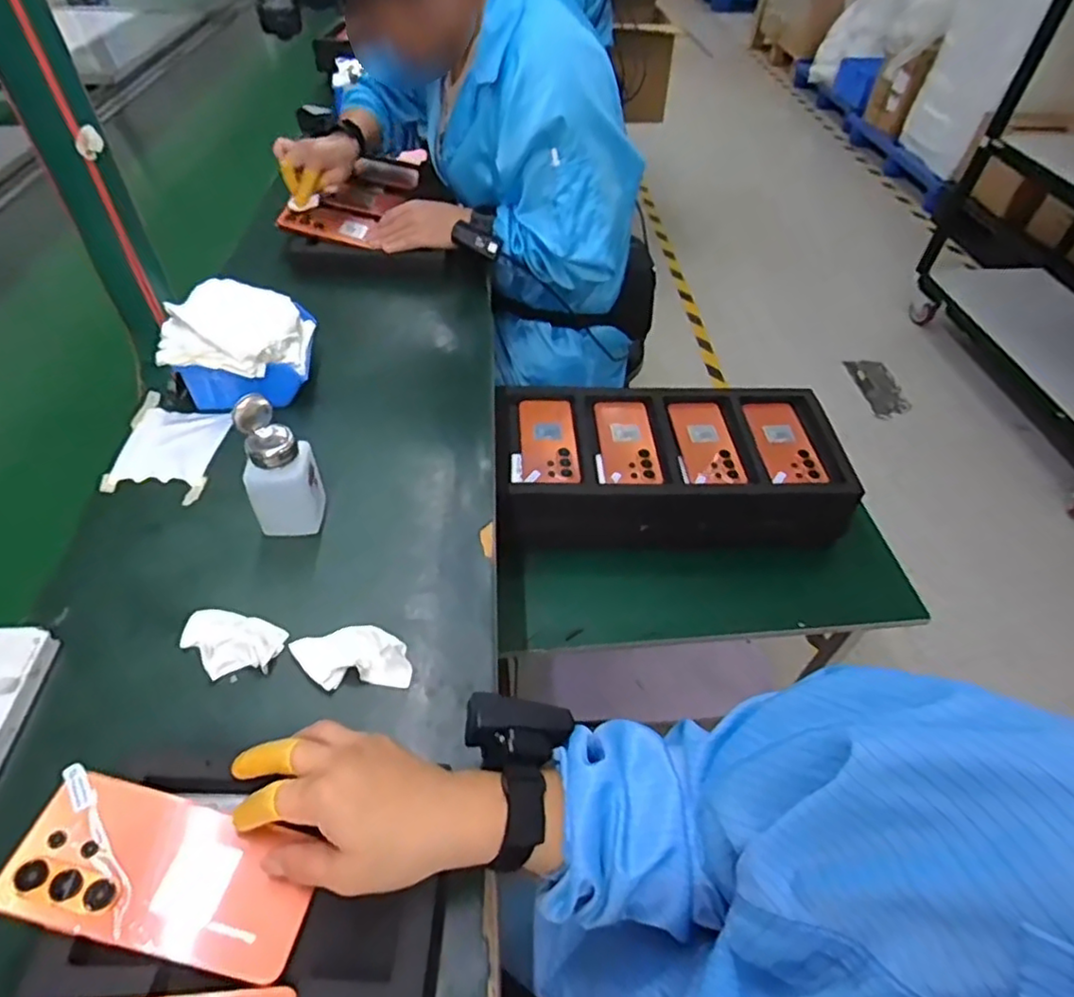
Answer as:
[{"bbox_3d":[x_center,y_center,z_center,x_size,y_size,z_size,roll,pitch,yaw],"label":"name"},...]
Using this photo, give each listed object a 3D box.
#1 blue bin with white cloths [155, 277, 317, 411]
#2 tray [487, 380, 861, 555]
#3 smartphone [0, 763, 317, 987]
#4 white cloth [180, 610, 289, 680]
[{"bbox_3d":[-0.326,-0.168,0.690,0.141,0.098,0.111,-4,48,-9],"label":"blue bin with white cloths"},{"bbox_3d":[0.191,-0.045,0.916,0.471,0.112,0.250,2,48,-1],"label":"tray"},{"bbox_3d":[-0.222,0.227,0.376,0.170,0.011,0.080,24,49,1],"label":"smartphone"},{"bbox_3d":[-0.247,0.115,0.502,0.078,0.019,0.049,9,48,3],"label":"white cloth"}]

